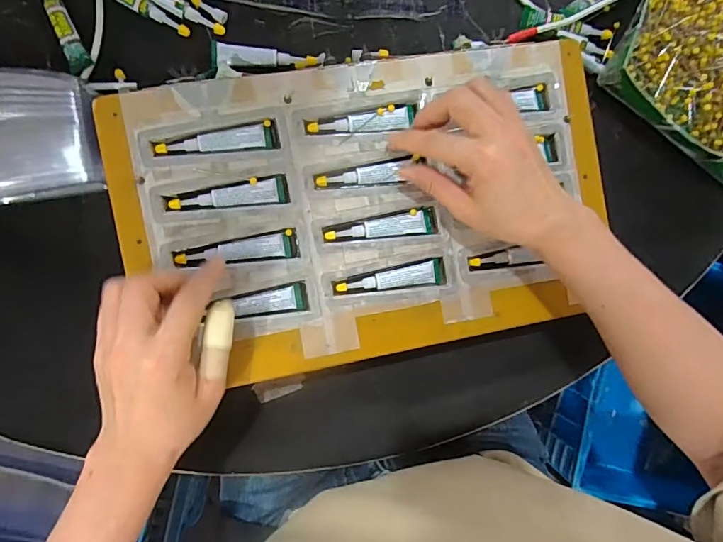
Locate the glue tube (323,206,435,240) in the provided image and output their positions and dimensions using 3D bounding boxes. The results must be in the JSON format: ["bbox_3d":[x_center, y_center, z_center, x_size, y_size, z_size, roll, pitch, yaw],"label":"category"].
[{"bbox_3d":[0.015,-0.033,0.354,0.085,0.007,0.019,-11,92,-7],"label":"glue tube"}]

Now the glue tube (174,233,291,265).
[{"bbox_3d":[-0.097,-0.016,0.336,0.084,0.008,0.017,-4,92,-7],"label":"glue tube"}]

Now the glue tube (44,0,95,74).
[{"bbox_3d":[-0.236,-0.199,0.349,0.016,0.008,0.087,-21,94,-6],"label":"glue tube"}]

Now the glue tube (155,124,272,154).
[{"bbox_3d":[-0.111,-0.099,0.338,0.084,0.005,0.016,-6,92,-7],"label":"glue tube"}]

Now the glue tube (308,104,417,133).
[{"bbox_3d":[0.000,-0.119,0.353,0.084,0.009,0.018,-7,92,-7],"label":"glue tube"}]

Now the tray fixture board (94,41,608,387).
[{"bbox_3d":[0.013,-0.053,0.352,0.375,0.036,0.224,-11,99,-5],"label":"tray fixture board"}]

